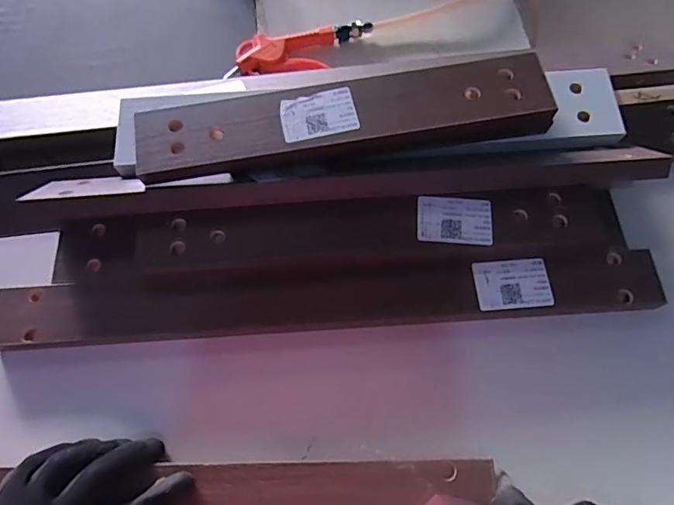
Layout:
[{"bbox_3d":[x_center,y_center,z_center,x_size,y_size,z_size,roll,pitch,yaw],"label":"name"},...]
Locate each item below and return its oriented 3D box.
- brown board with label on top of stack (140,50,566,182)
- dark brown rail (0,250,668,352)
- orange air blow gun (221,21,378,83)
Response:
[{"bbox_3d":[0.007,-0.109,0.384,0.325,0.023,0.066,-8,68,-4],"label":"brown board with label on top of stack"},{"bbox_3d":[-0.004,0.037,0.381,0.515,0.020,0.048,-3,68,-2],"label":"dark brown rail"},{"bbox_3d":[-0.050,-0.278,0.669,0.202,0.026,0.061,-9,68,-4],"label":"orange air blow gun"}]

